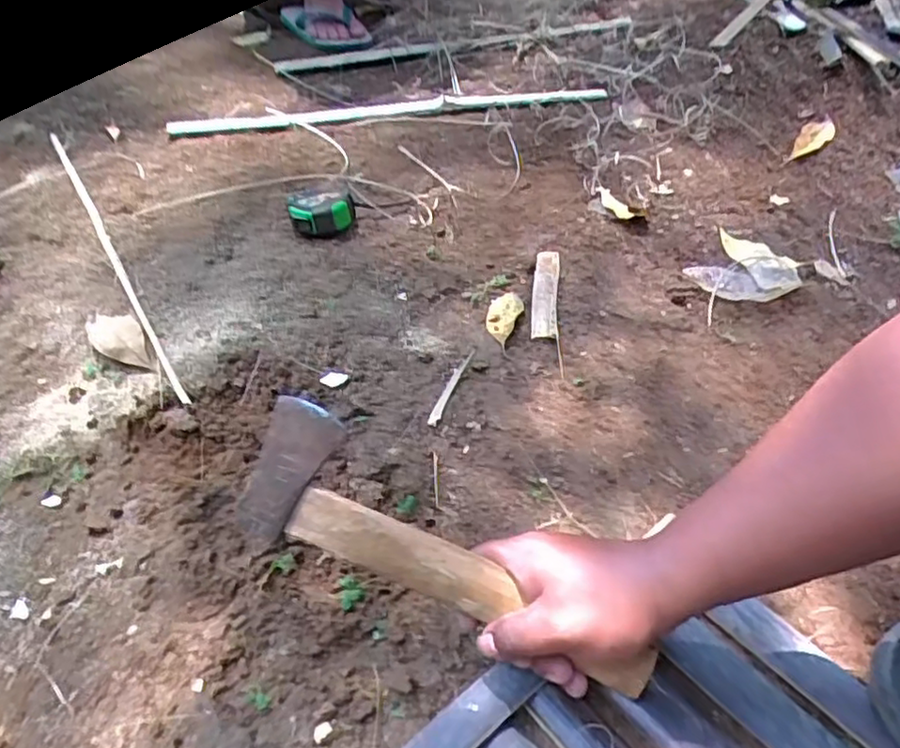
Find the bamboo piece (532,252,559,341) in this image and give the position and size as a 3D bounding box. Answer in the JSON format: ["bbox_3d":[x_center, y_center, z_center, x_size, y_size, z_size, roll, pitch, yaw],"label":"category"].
[{"bbox_3d":[0.104,-0.090,0.728,0.026,0.017,0.132,4,45,7],"label":"bamboo piece"}]

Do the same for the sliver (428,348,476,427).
[{"bbox_3d":[0.003,0.009,0.636,0.009,0.006,0.098,16,47,18],"label":"sliver"}]

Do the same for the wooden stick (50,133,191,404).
[{"bbox_3d":[-0.427,-0.169,0.835,0.012,0.012,0.664,-25,48,-21],"label":"wooden stick"}]

